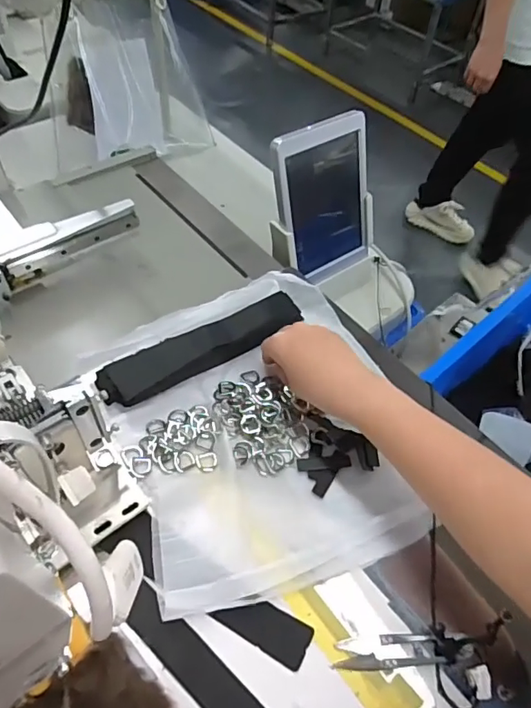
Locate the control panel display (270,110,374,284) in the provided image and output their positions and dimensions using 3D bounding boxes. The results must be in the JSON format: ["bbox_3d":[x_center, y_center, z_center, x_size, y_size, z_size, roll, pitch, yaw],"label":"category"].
[{"bbox_3d":[0.081,-0.200,0.687,0.163,0.212,0.018,-29,42,-23],"label":"control panel display"}]

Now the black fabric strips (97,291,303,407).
[{"bbox_3d":[-0.061,-0.005,0.522,0.218,0.027,0.048,-24,58,-21],"label":"black fabric strips"}]

